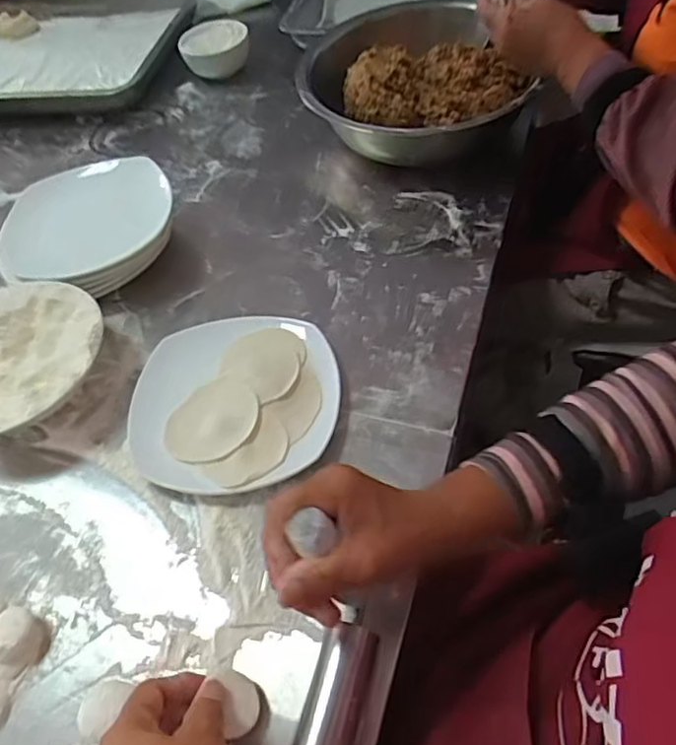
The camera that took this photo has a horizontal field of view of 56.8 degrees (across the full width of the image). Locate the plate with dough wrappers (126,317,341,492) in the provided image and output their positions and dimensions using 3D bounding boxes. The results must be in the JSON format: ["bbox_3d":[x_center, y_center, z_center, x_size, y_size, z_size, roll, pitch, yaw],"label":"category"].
[{"bbox_3d":[-0.090,0.025,0.553,0.175,0.028,0.173,0,54,5],"label":"plate with dough wrappers"}]

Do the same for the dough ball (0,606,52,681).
[{"bbox_3d":[-0.231,0.192,0.444,0.038,0.026,0.044,6,55,10],"label":"dough ball"}]

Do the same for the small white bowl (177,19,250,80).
[{"bbox_3d":[-0.177,-0.468,0.910,0.099,0.056,0.094,-11,53,0],"label":"small white bowl"}]

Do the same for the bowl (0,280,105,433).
[{"bbox_3d":[-0.295,-0.005,0.580,0.165,0.058,0.167,-3,54,4],"label":"bowl"}]

